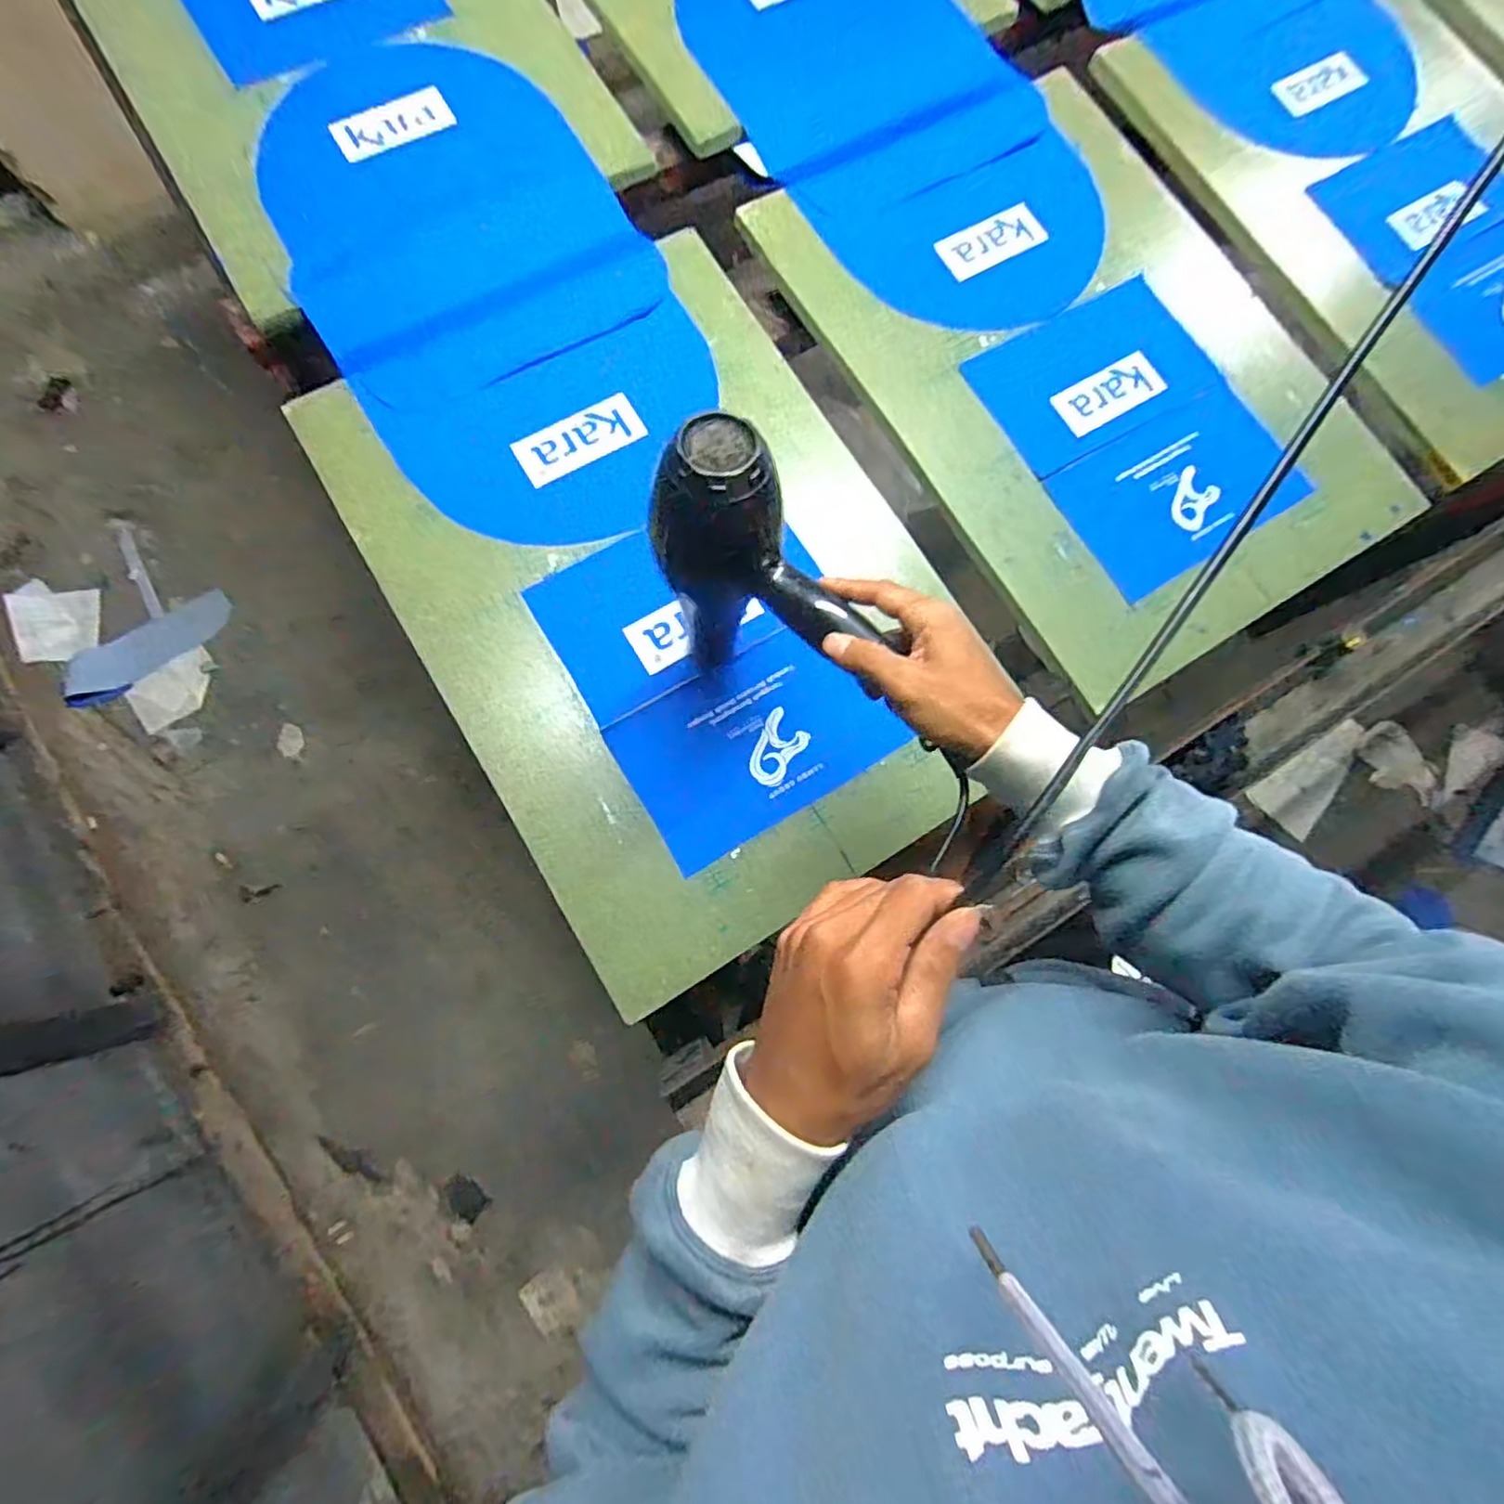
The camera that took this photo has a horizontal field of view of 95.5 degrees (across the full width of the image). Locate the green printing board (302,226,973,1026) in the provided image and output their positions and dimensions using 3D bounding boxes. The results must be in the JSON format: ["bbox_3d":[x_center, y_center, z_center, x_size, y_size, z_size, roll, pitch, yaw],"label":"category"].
[{"bbox_3d":[-0.080,-0.164,0.620,0.438,0.035,0.652,-30,81,-6],"label":"green printing board"}]

